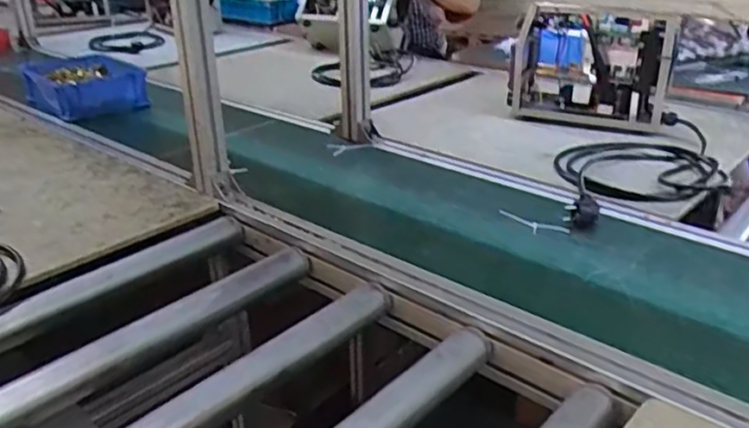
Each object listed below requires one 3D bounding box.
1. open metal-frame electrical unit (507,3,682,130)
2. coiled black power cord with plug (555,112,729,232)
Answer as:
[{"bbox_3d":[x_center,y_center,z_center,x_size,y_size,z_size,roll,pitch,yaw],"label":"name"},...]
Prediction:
[{"bbox_3d":[0.436,-0.304,1.340,0.307,0.220,0.115,10,28,21],"label":"open metal-frame electrical unit"},{"bbox_3d":[0.447,-0.088,1.111,0.260,0.031,0.494,6,27,14],"label":"coiled black power cord with plug"}]

